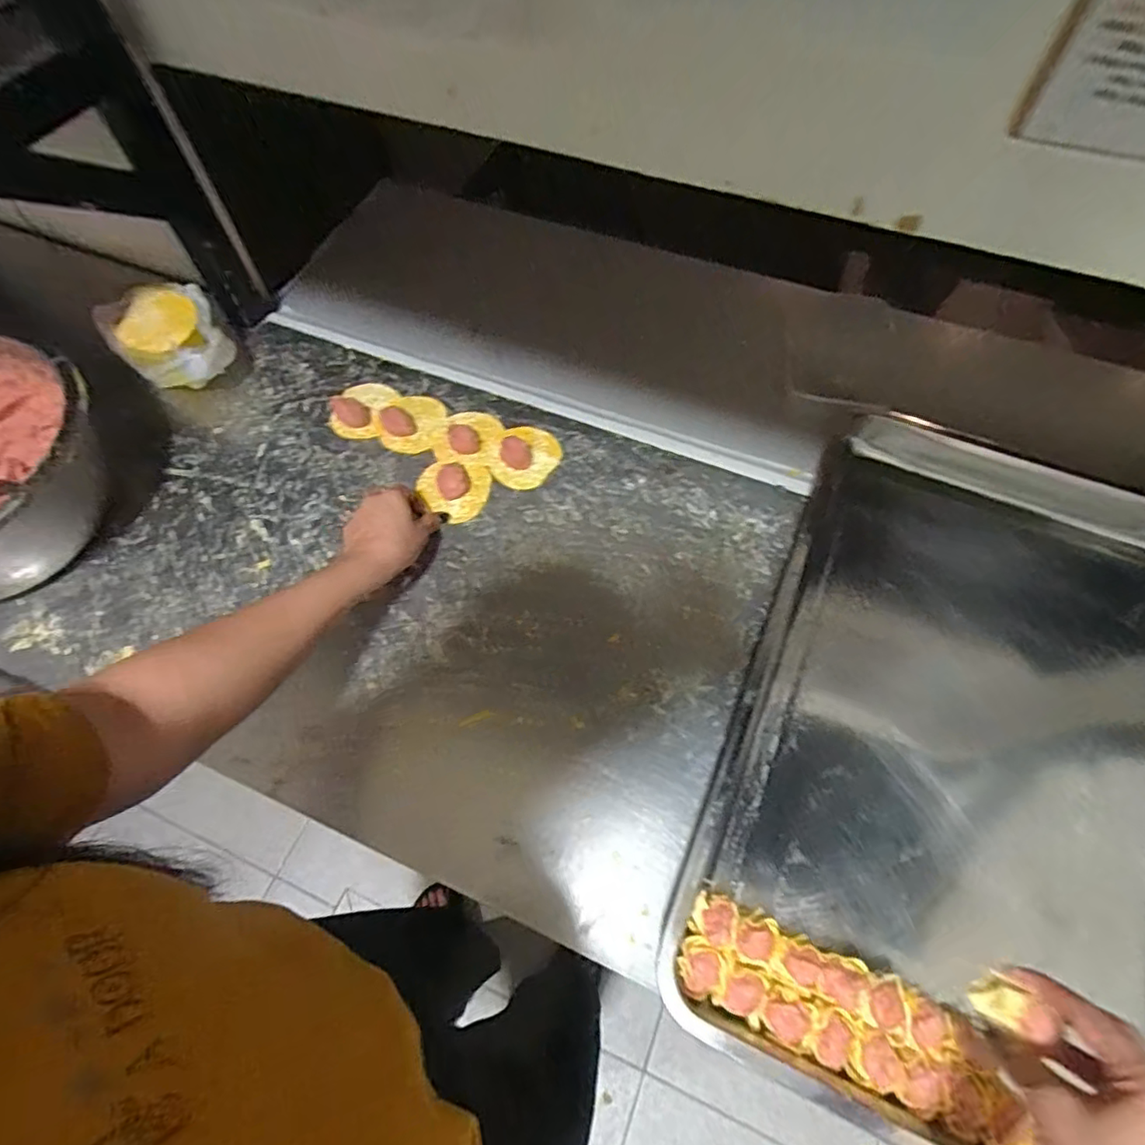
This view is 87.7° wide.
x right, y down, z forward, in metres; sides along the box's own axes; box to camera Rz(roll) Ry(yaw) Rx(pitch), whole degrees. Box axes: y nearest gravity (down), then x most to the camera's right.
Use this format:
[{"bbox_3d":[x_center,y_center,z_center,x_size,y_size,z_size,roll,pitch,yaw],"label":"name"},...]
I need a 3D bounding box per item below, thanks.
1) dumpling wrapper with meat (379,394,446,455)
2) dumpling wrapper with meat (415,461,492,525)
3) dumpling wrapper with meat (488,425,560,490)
[{"bbox_3d":[-0.186,-0.174,0.691,0.075,0.011,0.081,4,64,3],"label":"dumpling wrapper with meat"},{"bbox_3d":[-0.130,-0.088,0.643,0.077,0.013,0.070,0,64,1],"label":"dumpling wrapper with meat"},{"bbox_3d":[-0.055,-0.131,0.665,0.074,0.008,0.080,0,64,1],"label":"dumpling wrapper with meat"}]

